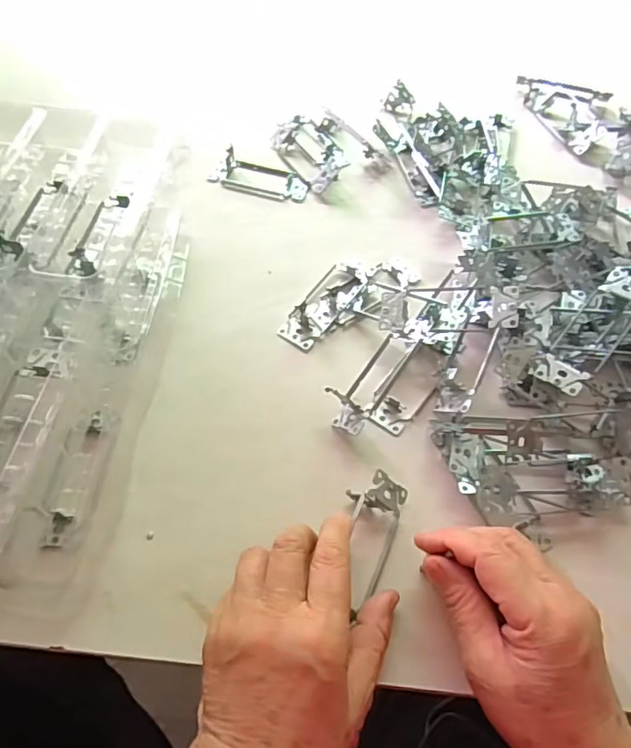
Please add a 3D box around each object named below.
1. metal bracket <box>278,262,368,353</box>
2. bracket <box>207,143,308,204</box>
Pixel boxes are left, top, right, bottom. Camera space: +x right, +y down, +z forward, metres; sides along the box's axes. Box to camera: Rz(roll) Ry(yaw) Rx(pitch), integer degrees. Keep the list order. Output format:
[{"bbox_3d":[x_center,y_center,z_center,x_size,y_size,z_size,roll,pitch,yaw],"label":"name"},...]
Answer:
[{"bbox_3d":[0.009,-0.066,0.466,0.038,0.022,0.101,33,64,19],"label":"metal bracket"},{"bbox_3d":[-0.057,-0.204,0.547,0.100,0.022,0.040,15,60,9],"label":"bracket"}]

